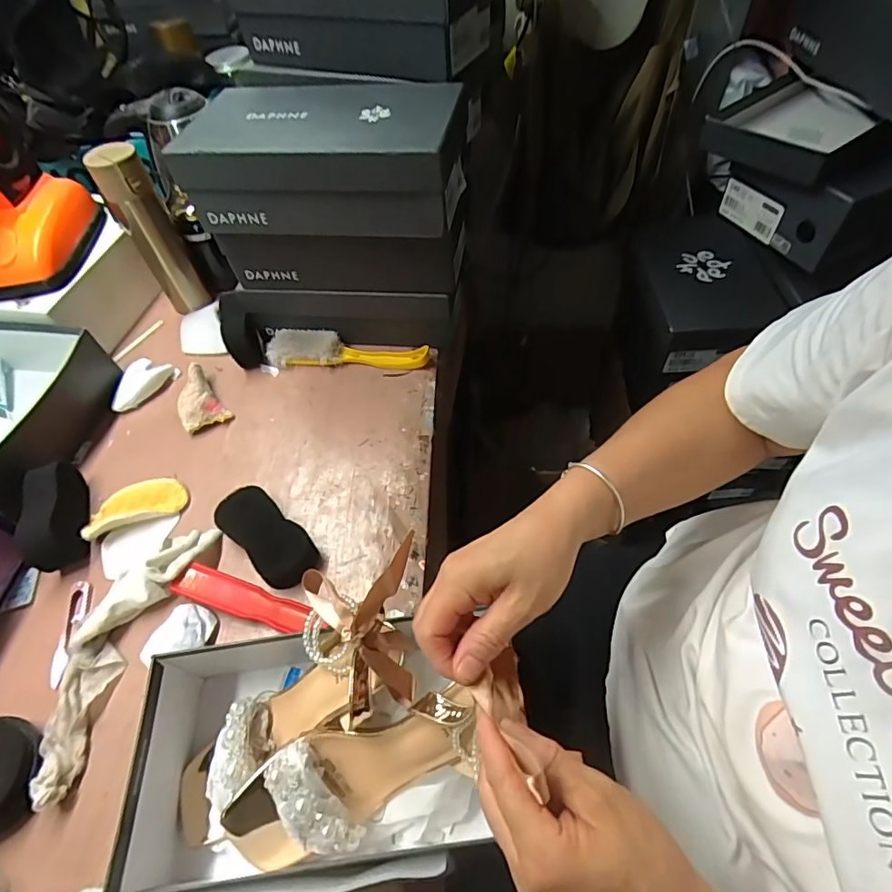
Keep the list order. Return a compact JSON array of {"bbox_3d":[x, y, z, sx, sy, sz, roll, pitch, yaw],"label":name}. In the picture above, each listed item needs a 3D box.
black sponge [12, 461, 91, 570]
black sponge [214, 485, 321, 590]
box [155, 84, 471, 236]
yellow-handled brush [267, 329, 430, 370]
[{"bbox_3d":[-0.443,0.077,0.573,0.052,0.055,0.119,-26,56,-13],"label":"black sponge"},{"bbox_3d":[-0.198,0.098,0.564,0.127,0.029,0.062,36,65,26],"label":"black sponge"},{"bbox_3d":[-0.129,-0.340,0.589,0.289,0.097,0.187,6,55,9],"label":"box"},{"bbox_3d":[-0.140,-0.139,0.723,0.231,0.034,0.052,3,55,7],"label":"yellow-handled brush"}]

